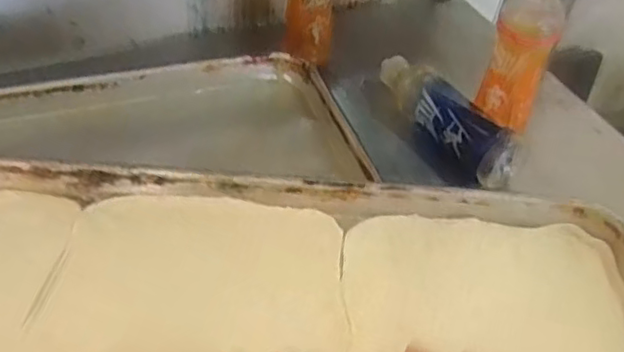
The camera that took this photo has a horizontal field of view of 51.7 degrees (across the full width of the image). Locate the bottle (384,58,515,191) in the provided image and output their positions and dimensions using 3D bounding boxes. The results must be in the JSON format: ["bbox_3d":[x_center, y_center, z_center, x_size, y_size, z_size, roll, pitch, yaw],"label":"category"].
[{"bbox_3d":[0.170,-0.077,0.796,0.074,0.057,0.213,-21,50,-25],"label":"bottle"}]

